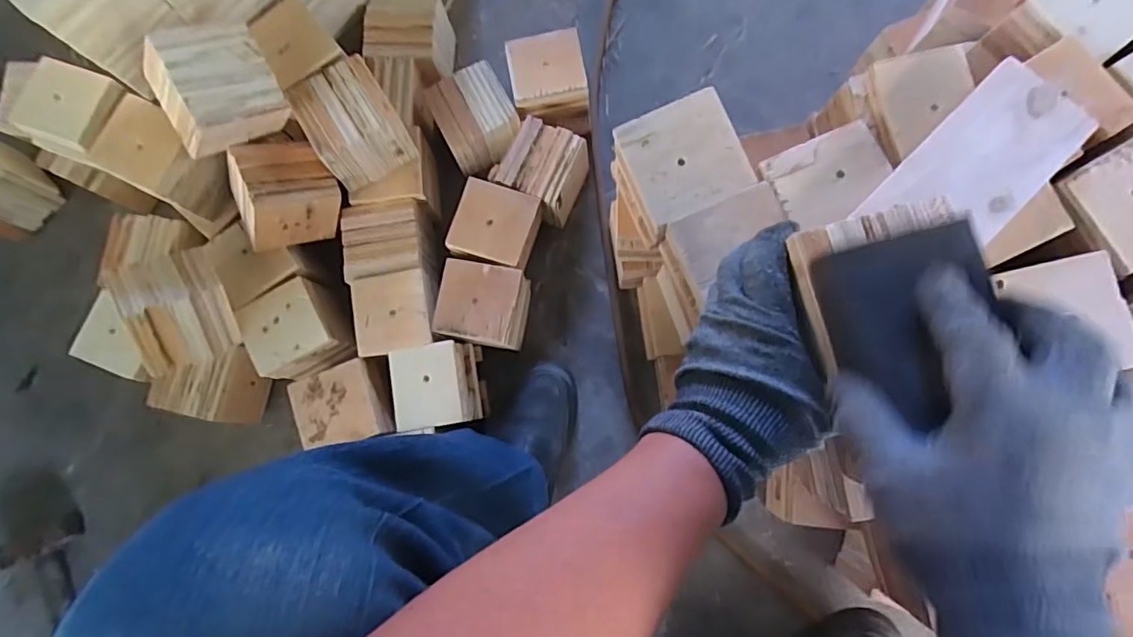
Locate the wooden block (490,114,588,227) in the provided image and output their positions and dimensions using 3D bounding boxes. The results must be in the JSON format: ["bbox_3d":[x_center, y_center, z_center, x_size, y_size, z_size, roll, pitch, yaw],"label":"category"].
[{"bbox_3d":[-0.030,-0.183,0.682,0.092,0.066,0.097,23,83,6],"label":"wooden block"}]

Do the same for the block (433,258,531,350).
[{"bbox_3d":[-0.099,-0.011,0.656,0.096,0.082,0.094,9,82,4],"label":"block"}]

